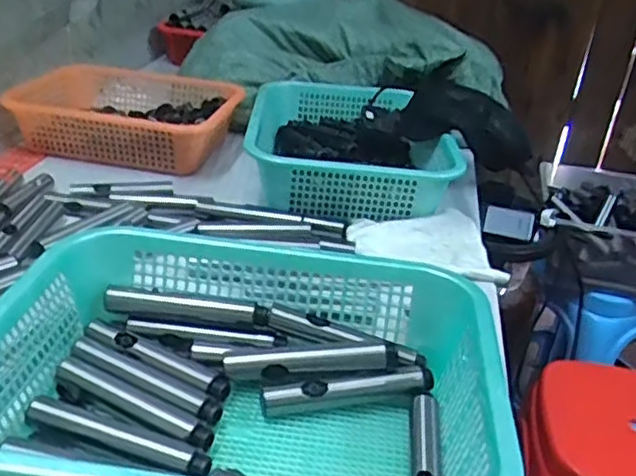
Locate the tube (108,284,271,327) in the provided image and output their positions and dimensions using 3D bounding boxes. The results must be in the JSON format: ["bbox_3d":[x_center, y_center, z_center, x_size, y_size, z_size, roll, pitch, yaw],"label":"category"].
[{"bbox_3d":[-0.125,0.067,0.646,0.154,0.028,0.022,7,28,2],"label":"tube"}]

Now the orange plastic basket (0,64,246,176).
[{"bbox_3d":[-0.314,-0.207,1.104,0.337,0.071,0.245,10,28,6],"label":"orange plastic basket"}]

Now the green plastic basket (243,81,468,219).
[{"bbox_3d":[0.050,-0.146,1.062,0.305,0.089,0.388,5,28,-3],"label":"green plastic basket"}]

